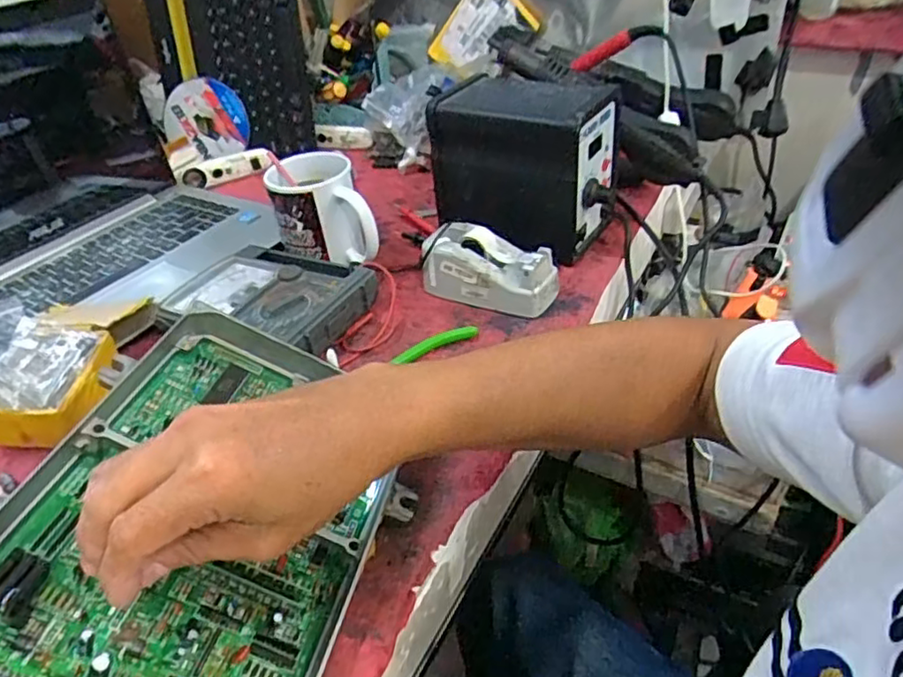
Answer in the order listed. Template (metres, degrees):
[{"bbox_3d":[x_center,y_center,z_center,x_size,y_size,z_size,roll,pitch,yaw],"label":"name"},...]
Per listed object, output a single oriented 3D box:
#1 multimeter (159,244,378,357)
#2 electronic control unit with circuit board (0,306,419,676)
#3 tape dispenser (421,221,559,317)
[{"bbox_3d":[-0.158,-0.036,0.576,0.159,0.033,0.129,14,40,24],"label":"multimeter"},{"bbox_3d":[-0.119,0.091,0.332,0.182,0.029,0.243,26,40,-5],"label":"electronic control unit with circuit board"},{"bbox_3d":[0.032,-0.061,0.573,0.118,0.056,0.048,16,41,26],"label":"tape dispenser"}]

